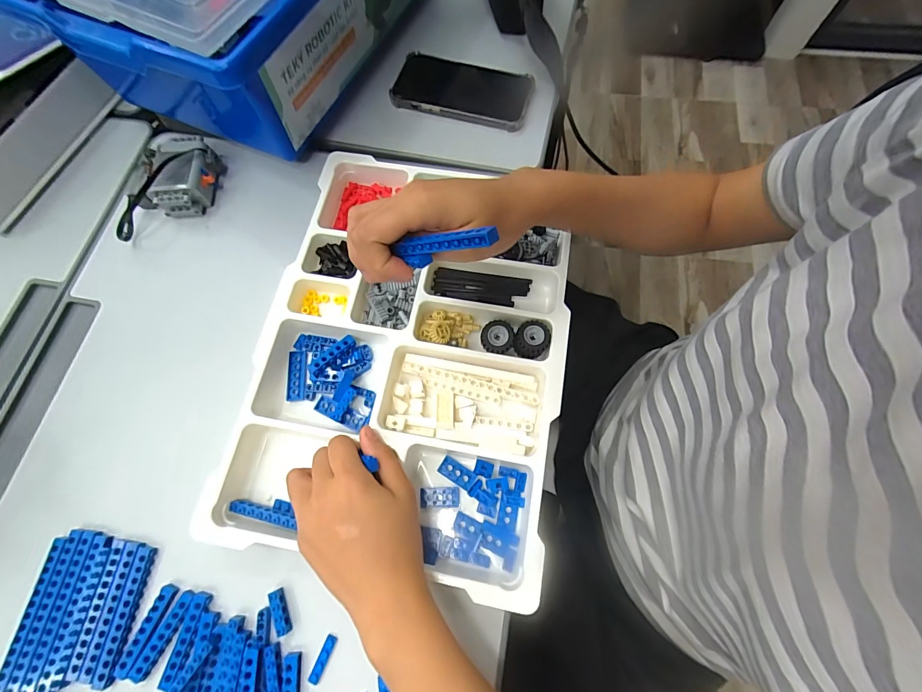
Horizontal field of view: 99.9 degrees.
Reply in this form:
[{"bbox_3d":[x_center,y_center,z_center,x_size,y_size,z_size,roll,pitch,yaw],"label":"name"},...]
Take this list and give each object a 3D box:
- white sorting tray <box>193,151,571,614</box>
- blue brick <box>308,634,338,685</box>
[{"bbox_3d":[-0.042,-0.002,0.358,0.264,0.037,0.369,9,71,6],"label":"white sorting tray"},{"bbox_3d":[-0.104,0.236,0.292,0.008,0.004,0.031,20,72,9],"label":"blue brick"}]

